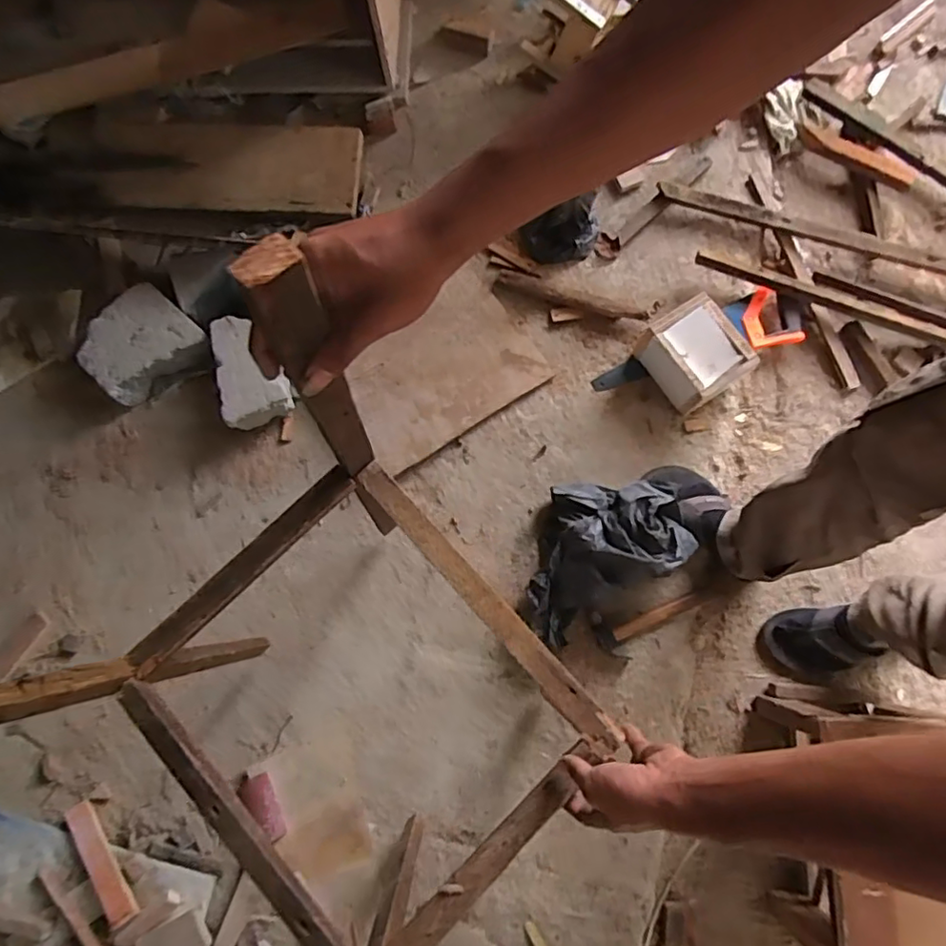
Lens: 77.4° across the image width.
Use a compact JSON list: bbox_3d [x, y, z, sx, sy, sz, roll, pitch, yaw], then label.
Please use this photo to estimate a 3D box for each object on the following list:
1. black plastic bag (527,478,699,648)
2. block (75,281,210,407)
[{"bbox_3d":[0.194,0.120,0.968,0.293,0.154,0.213,-36,78,-6],"label":"black plastic bag"},{"bbox_3d":[-0.626,-0.239,1.118,0.200,0.074,0.200,-44,79,-8],"label":"block"}]

